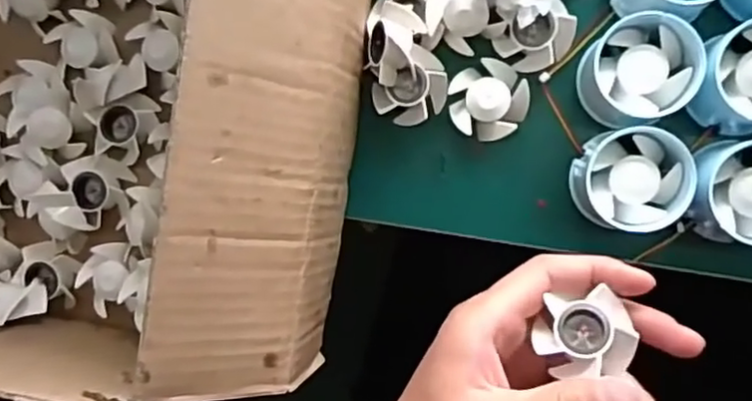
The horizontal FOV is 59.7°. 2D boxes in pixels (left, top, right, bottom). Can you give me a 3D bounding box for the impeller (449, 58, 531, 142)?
[{"bbox_3d":[0.064,-0.057,0.370,0.042,0.015,0.044,0,91,10],"label":"impeller"}]

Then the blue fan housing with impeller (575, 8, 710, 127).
[{"bbox_3d":[0.136,-0.067,0.345,0.051,0.045,0.051,0,91,10],"label":"blue fan housing with impeller"}]

